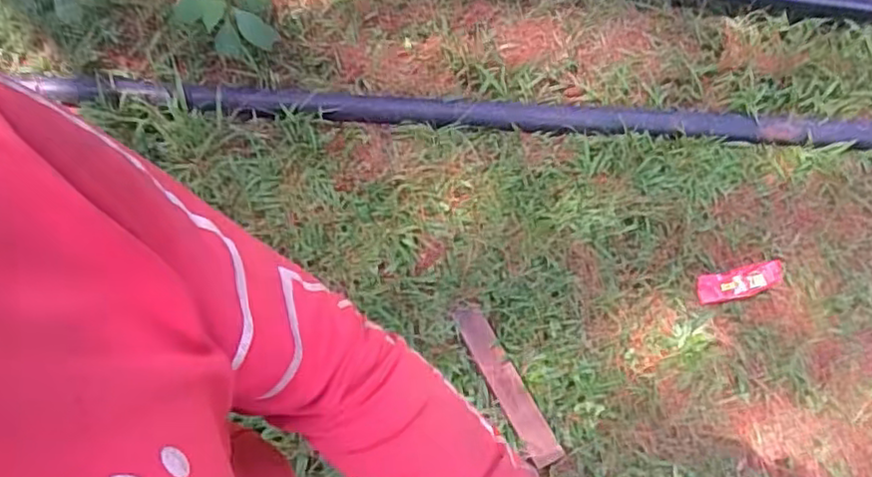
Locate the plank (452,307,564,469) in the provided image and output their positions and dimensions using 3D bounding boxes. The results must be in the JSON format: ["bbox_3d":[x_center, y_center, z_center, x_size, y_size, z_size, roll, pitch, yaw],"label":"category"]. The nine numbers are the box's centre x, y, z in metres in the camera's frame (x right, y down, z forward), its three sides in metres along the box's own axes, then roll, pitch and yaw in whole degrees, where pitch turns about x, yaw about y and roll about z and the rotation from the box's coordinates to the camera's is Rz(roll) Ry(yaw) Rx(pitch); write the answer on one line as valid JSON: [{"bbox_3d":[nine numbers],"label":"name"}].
[{"bbox_3d":[0.155,0.324,1.483,0.069,0.018,0.386,-24,66,-13],"label":"plank"}]

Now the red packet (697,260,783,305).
[{"bbox_3d":[0.732,0.107,1.574,0.226,0.021,0.076,-11,64,-7],"label":"red packet"}]

